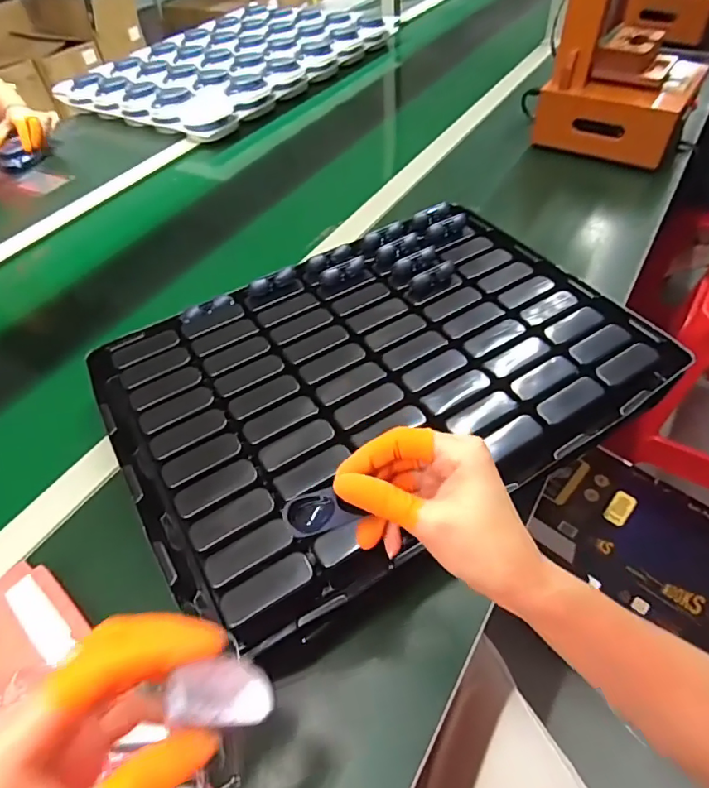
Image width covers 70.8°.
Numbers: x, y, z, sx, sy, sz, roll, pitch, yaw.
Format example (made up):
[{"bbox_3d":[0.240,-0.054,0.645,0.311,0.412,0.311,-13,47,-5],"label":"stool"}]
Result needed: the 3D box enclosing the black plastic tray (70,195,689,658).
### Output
[{"bbox_3d":[0.020,-0.027,0.481,0.476,0.053,0.346,-28,53,-18],"label":"black plastic tray"}]

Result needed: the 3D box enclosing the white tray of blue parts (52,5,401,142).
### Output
[{"bbox_3d":[-0.279,-0.801,1.189,0.473,0.055,0.702,27,57,26],"label":"white tray of blue parts"}]

